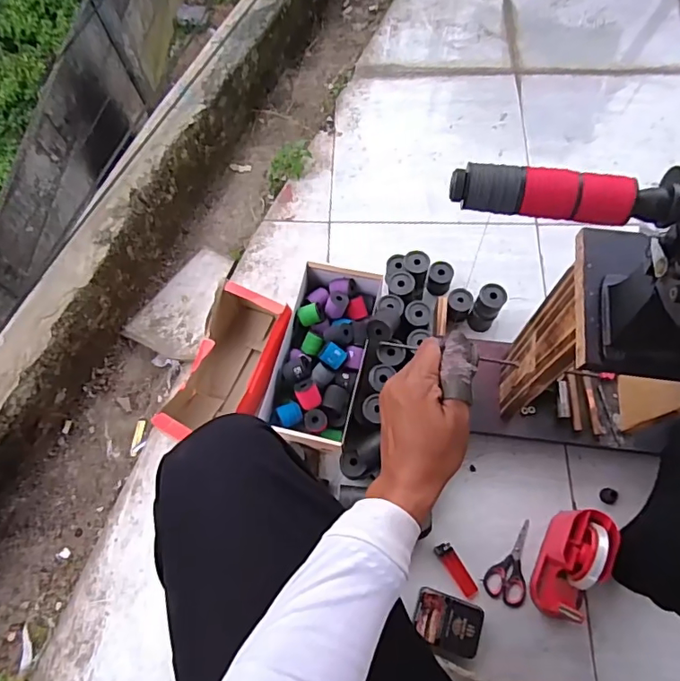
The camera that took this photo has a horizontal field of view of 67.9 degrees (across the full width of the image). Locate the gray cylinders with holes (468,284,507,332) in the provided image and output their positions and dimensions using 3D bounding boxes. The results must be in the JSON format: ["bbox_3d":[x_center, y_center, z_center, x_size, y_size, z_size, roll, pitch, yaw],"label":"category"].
[{"bbox_3d":[0.246,-0.052,0.851,0.041,0.102,0.041,-1,67,1],"label":"gray cylinders with holes"}]

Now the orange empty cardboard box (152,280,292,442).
[{"bbox_3d":[-0.174,0.047,0.825,0.144,0.105,0.252,19,69,9],"label":"orange empty cardboard box"}]

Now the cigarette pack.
[{"bbox_3d":[0.152,0.397,0.711,0.093,0.028,0.066,16,68,8],"label":"cigarette pack"}]

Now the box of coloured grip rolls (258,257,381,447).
[{"bbox_3d":[-0.026,0.022,0.837,0.133,0.080,0.296,12,69,6],"label":"box of coloured grip rolls"}]

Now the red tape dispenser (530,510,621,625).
[{"bbox_3d":[0.327,0.310,0.700,0.069,0.105,0.148,25,70,12],"label":"red tape dispenser"}]

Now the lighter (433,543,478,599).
[{"bbox_3d":[0.173,0.338,0.746,0.025,0.010,0.081,-32,70,-11],"label":"lighter"}]

